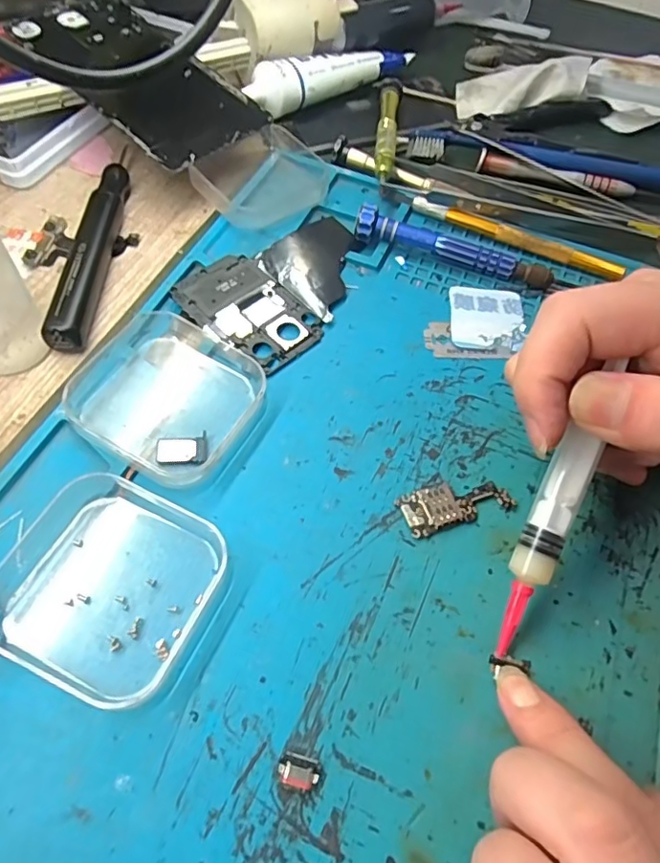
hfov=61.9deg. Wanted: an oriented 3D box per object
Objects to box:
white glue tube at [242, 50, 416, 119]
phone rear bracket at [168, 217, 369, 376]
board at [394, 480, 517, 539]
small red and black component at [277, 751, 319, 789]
[{"bbox_3d":[0.003,-0.229,0.353,0.119,0.030,0.021,-33,67,-21],"label":"white glue tube"},{"bbox_3d":[-0.018,-0.072,0.267,0.098,0.006,0.067,-36,68,-23],"label":"phone rear bracket"},{"bbox_3d":[0.049,0.027,0.213,0.043,0.005,0.018,-15,61,-13],"label":"board"},{"bbox_3d":[-0.009,0.100,0.163,0.012,0.004,0.008,20,60,8],"label":"small red and black component"}]

